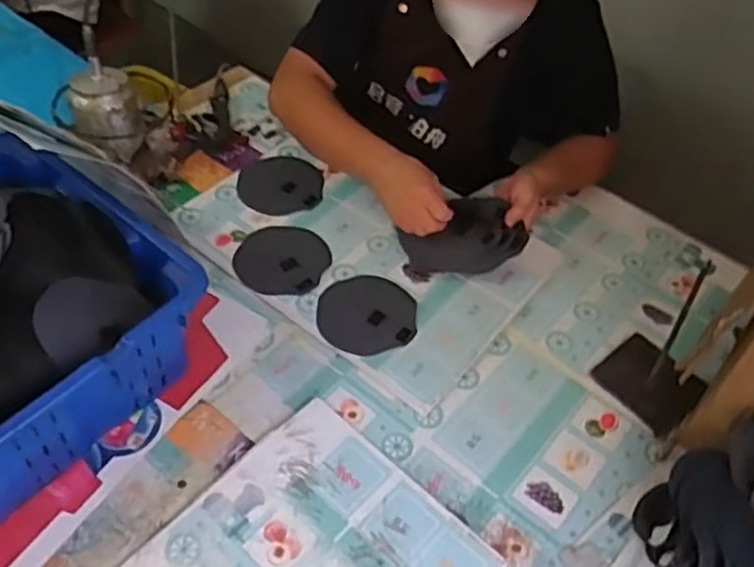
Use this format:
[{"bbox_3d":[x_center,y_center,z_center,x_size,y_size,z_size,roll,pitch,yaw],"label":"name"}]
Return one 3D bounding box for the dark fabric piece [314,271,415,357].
[{"bbox_3d":[-0.014,0.043,1.043,0.139,0.005,0.145,1,48,-2],"label":"dark fabric piece"}]

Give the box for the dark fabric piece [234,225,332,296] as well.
[{"bbox_3d":[-0.146,-0.038,1.105,0.138,0.007,0.142,3,50,-3],"label":"dark fabric piece"}]

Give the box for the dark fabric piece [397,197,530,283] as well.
[{"bbox_3d":[0.125,-0.060,1.097,0.161,0.069,0.135,-25,56,-24],"label":"dark fabric piece"}]

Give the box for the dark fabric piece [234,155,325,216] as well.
[{"bbox_3d":[-0.162,-0.170,1.214,0.142,0.008,0.147,3,50,-3],"label":"dark fabric piece"}]

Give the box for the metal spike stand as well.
[{"bbox_3d":[0.389,0.079,0.929,0.129,0.209,0.117,39,57,25],"label":"metal spike stand"}]

